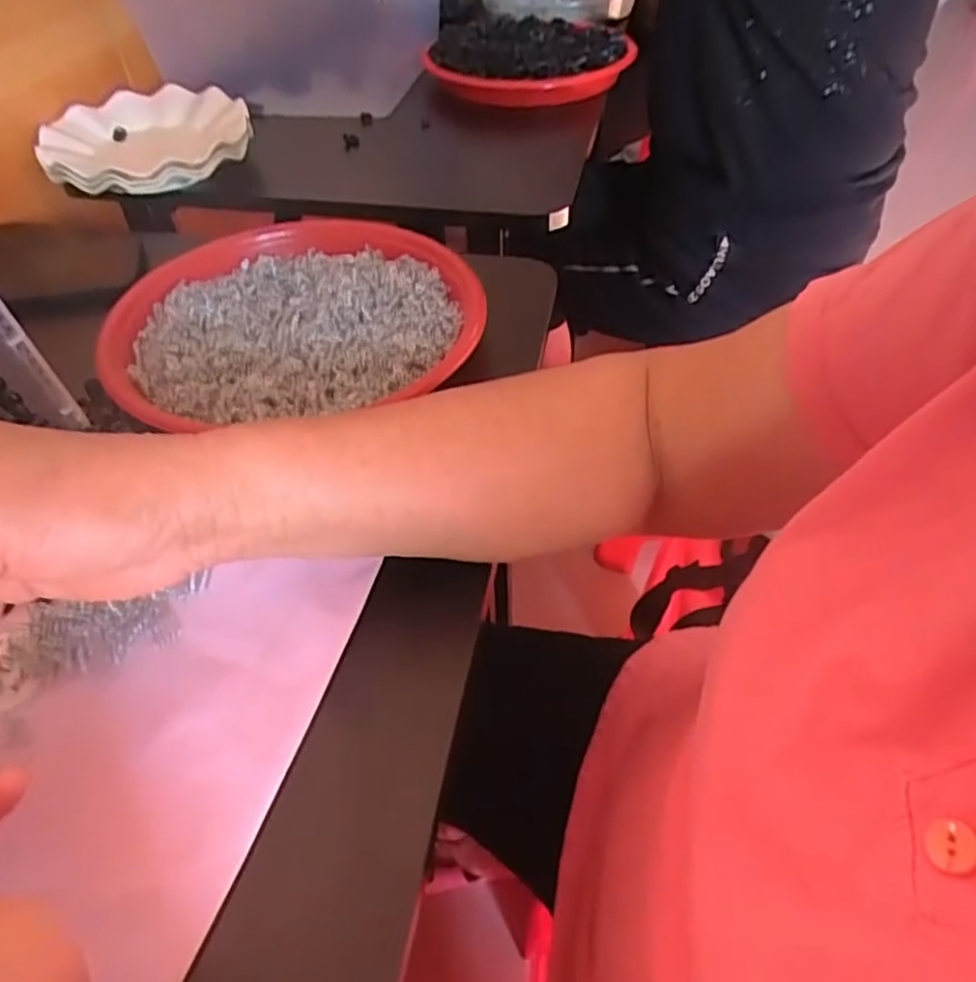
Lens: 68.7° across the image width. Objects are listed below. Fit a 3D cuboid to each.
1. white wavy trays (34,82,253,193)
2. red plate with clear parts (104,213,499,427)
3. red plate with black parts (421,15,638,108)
[{"bbox_3d":[-0.314,-0.326,0.669,0.183,0.038,0.188,-14,47,-11],"label":"white wavy trays"},{"bbox_3d":[-0.122,-0.117,0.472,0.228,0.026,0.209,-1,46,1],"label":"red plate with clear parts"},{"bbox_3d":[0.050,-0.499,0.813,0.210,0.056,0.224,-1,46,1],"label":"red plate with black parts"}]

